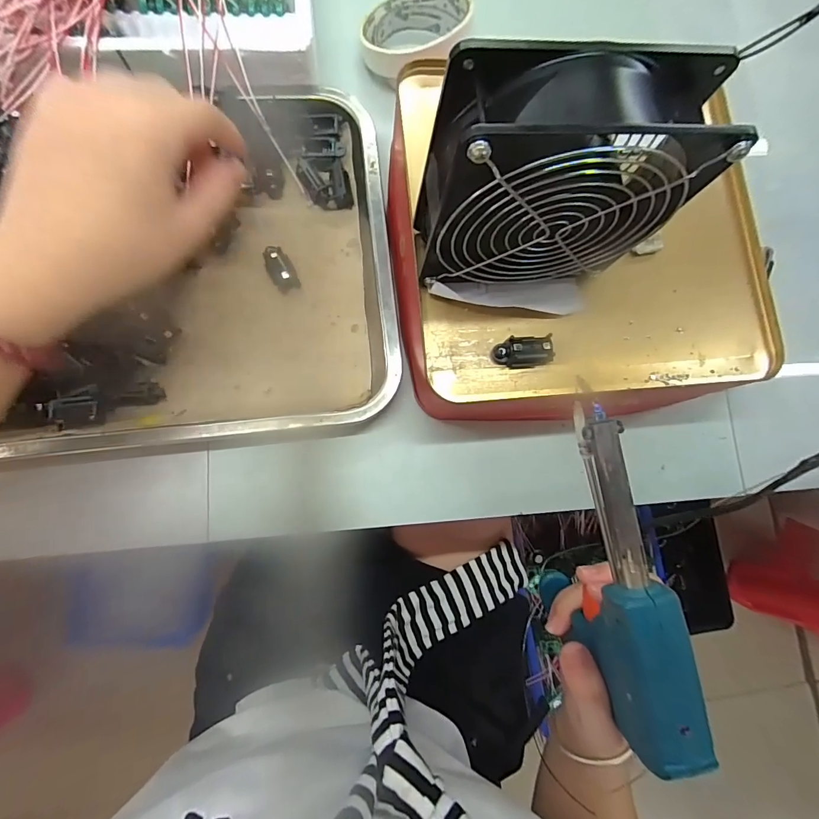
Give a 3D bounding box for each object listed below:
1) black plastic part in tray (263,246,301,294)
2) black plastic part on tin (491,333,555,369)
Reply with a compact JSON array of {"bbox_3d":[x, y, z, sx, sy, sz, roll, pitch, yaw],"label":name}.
[{"bbox_3d":[-0.095,-0.104,0.313,0.018,0.015,0.032,-30,87,-9],"label":"black plastic part in tray"},{"bbox_3d":[0.070,-0.035,0.258,0.036,0.014,0.017,-6,82,-7],"label":"black plastic part on tin"}]

